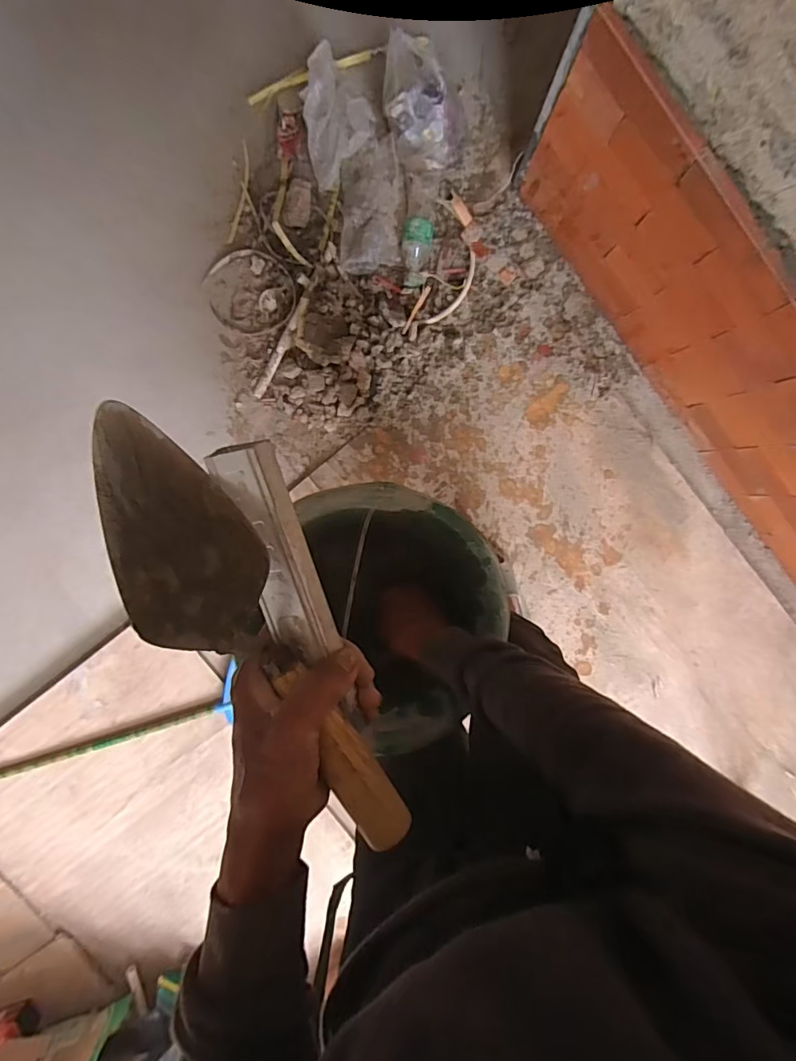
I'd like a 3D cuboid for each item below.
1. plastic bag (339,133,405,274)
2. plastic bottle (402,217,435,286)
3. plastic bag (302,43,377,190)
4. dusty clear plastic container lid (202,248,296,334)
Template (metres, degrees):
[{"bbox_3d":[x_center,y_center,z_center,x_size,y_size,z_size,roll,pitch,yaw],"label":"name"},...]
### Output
[{"bbox_3d":[-0.054,-0.674,1.039,0.133,0.066,0.252,3,96,-1],"label":"plastic bag"},{"bbox_3d":[0.040,-0.590,1.069,0.069,0.058,0.131,5,113,-1],"label":"plastic bottle"},{"bbox_3d":[-0.119,-0.812,0.992,0.130,0.115,0.184,-12,96,1],"label":"plastic bag"},{"bbox_3d":[-0.322,-0.522,1.092,0.187,0.012,0.187,0,96,0],"label":"dusty clear plastic container lid"}]

